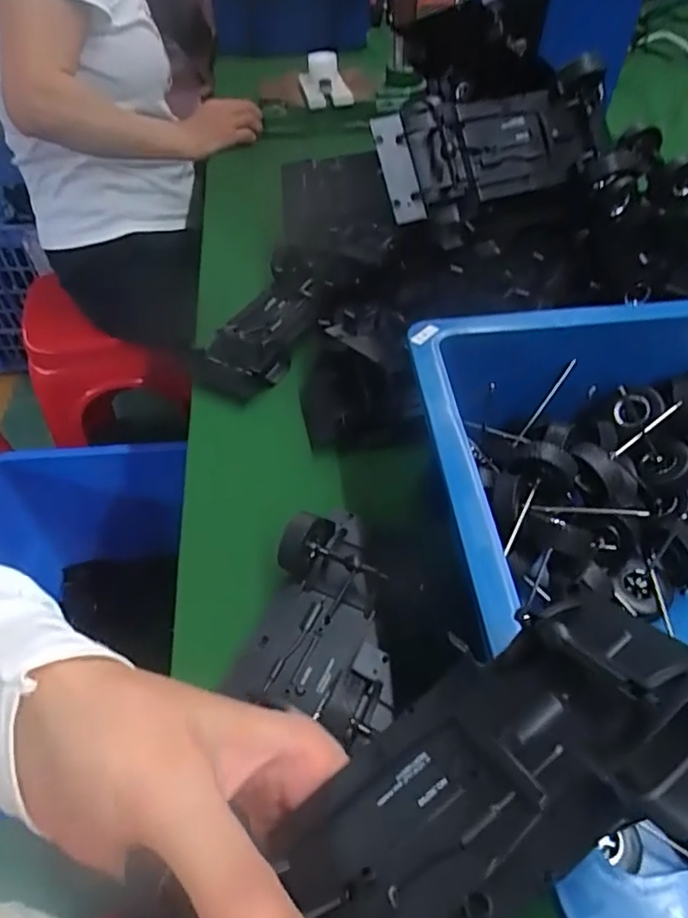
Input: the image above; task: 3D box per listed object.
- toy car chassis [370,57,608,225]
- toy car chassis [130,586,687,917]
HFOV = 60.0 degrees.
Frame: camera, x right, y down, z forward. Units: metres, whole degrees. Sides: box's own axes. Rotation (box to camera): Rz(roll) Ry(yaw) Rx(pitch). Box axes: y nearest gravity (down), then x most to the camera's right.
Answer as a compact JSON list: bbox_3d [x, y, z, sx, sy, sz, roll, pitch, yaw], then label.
[{"bbox_3d":[0.114,-0.228,0.448,0.189,0.087,0.040,-23,11,-13],"label":"toy car chassis"},{"bbox_3d":[0.021,0.103,0.162,0.181,0.042,0.087,-38,26,-14],"label":"toy car chassis"}]

